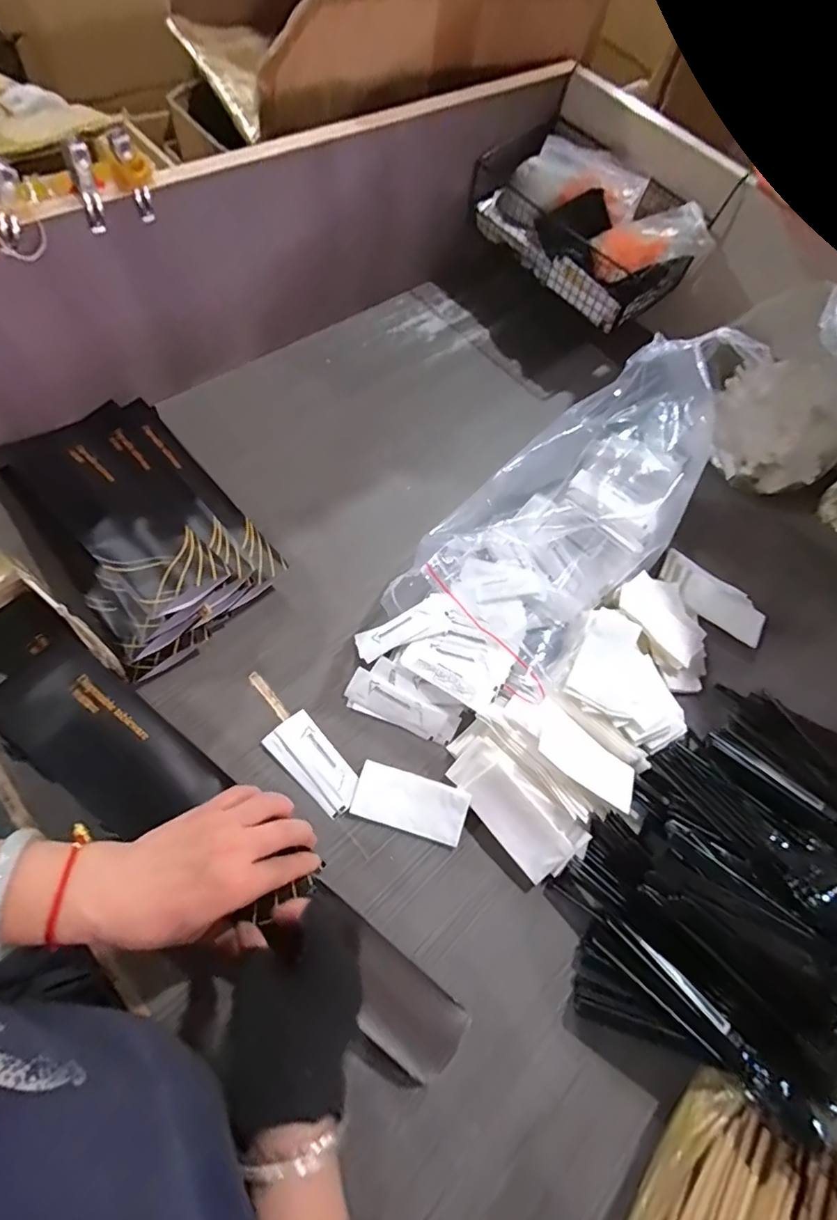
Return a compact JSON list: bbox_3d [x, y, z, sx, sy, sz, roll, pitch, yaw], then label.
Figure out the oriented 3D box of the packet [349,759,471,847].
[{"bbox_3d":[-0.006,0.168,0.446,0.096,0.010,0.046,18,65,0],"label":"packet"}]

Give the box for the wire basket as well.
[{"bbox_3d":[0.223,-0.504,0.667,0.159,0.097,0.282,-34,76,-20],"label":"wire basket"}]

